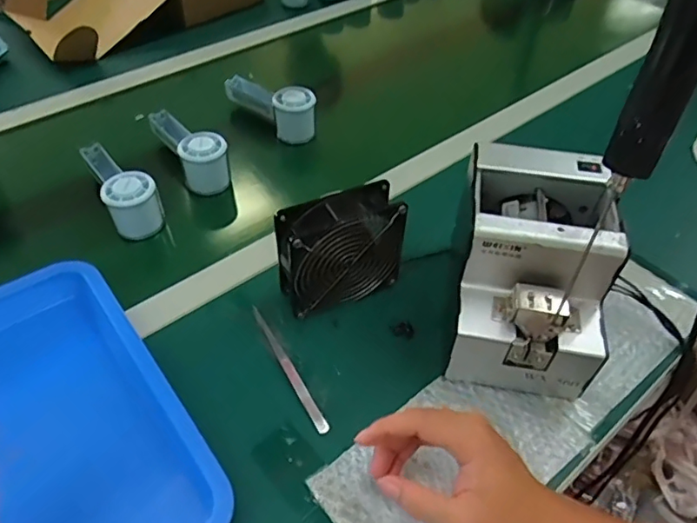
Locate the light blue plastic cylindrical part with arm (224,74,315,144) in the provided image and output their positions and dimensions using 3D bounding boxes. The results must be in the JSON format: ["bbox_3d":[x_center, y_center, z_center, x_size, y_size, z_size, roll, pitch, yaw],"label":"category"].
[{"bbox_3d":[-0.112,-0.232,0.801,0.049,0.070,0.173,-29,54,-25],"label":"light blue plastic cylindrical part with arm"}]

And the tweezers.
[{"bbox_3d":[-0.058,0.098,0.520,0.011,0.005,0.146,-24,52,-21],"label":"tweezers"}]

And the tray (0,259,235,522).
[{"bbox_3d":[-0.278,0.147,0.444,0.258,0.044,0.339,-31,55,-27],"label":"tray"}]

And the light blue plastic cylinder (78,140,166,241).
[{"bbox_3d":[-0.272,-0.095,0.659,0.053,0.059,0.152,-27,53,-24],"label":"light blue plastic cylinder"}]

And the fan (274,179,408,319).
[{"bbox_3d":[-0.008,-0.009,0.541,0.114,0.112,0.048,-21,51,-19],"label":"fan"}]

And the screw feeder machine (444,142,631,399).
[{"bbox_3d":[0.165,0.007,0.513,0.125,0.146,0.175,9,47,7],"label":"screw feeder machine"}]

